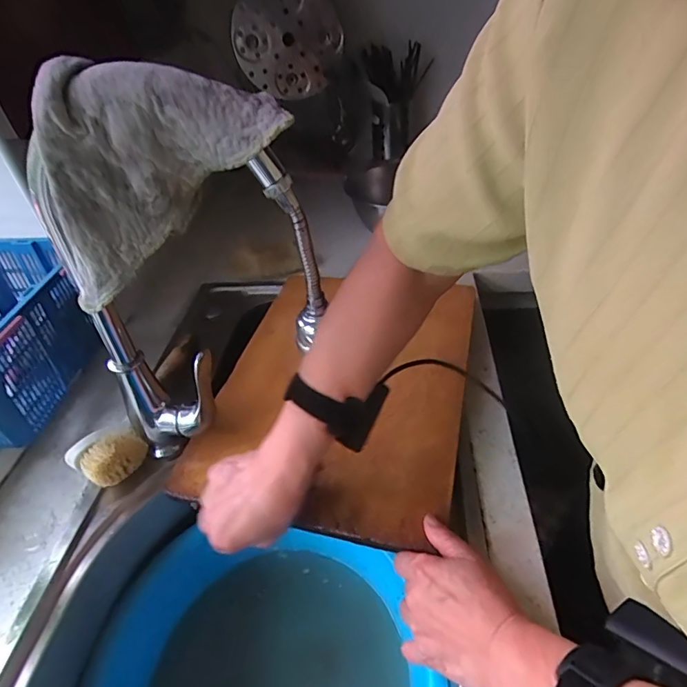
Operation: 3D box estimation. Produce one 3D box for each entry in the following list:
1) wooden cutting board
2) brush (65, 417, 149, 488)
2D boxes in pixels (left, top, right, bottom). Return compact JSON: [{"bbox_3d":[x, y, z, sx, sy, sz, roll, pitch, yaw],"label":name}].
[{"bbox_3d":[-0.006,0.041,0.559,0.298,0.023,0.362,8,48,17],"label":"wooden cutting board"},{"bbox_3d":[-0.255,0.123,0.502,0.043,0.062,0.068,25,51,30],"label":"brush"}]

